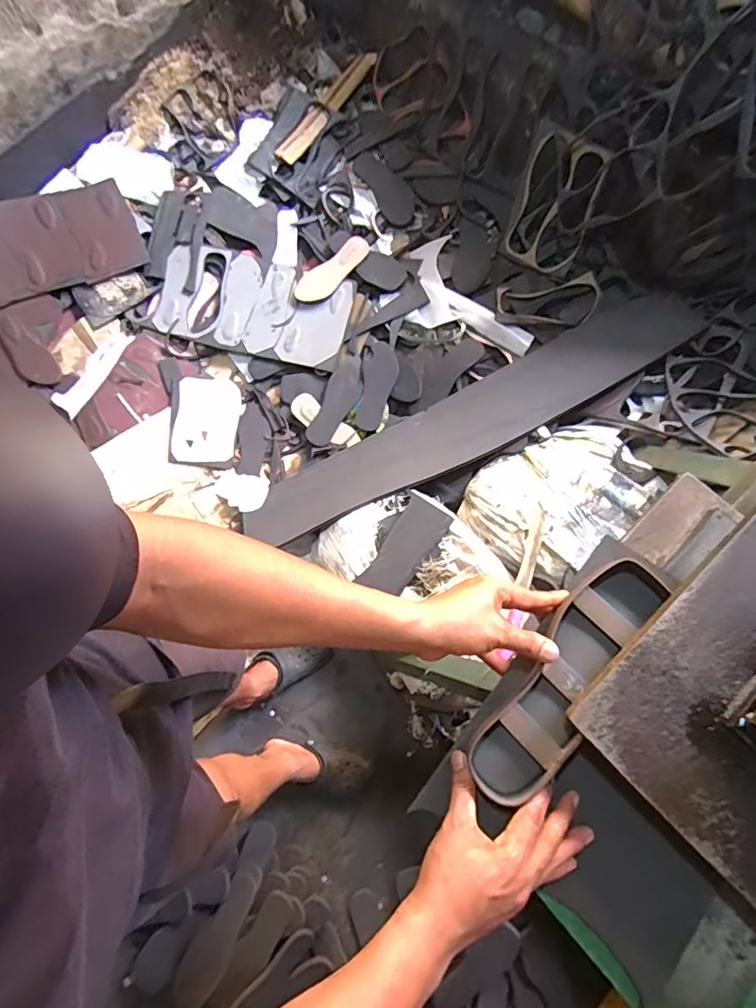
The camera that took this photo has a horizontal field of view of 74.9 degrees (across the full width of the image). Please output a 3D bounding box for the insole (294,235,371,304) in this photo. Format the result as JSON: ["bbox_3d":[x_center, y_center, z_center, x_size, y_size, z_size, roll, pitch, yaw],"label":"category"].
[{"bbox_3d":[-0.124,-0.644,1.360,0.245,0.021,0.089,-41,84,-2],"label":"insole"}]

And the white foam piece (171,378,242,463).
[{"bbox_3d":[-0.482,-0.237,1.387,0.176,0.015,0.244,1,77,1],"label":"white foam piece"}]

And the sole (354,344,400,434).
[{"bbox_3d":[-0.005,-0.315,1.336,0.089,0.013,0.229,15,96,4],"label":"sole"}]

